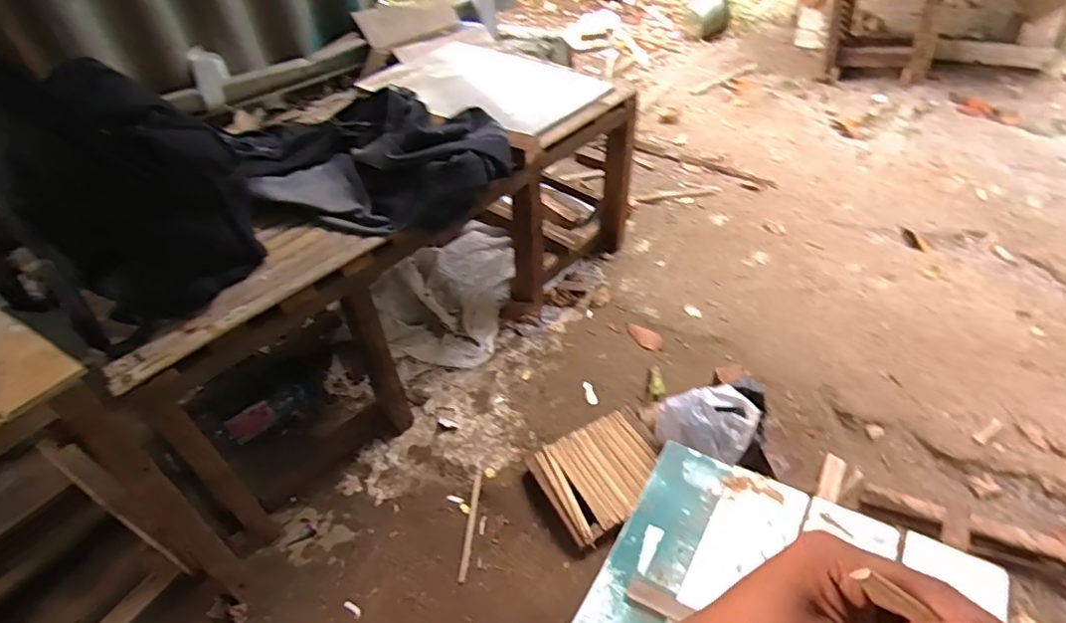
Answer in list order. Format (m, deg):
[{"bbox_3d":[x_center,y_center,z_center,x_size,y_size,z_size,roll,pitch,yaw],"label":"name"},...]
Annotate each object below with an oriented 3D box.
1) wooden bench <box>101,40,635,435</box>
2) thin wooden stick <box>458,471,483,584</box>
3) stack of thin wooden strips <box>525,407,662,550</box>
[{"bbox_3d":[-0.294,-0.140,1.251,0.546,0.497,1.119,21,45,30],"label":"wooden bench"},{"bbox_3d":[-0.110,0.372,1.024,0.013,0.013,0.202,0,38,7],"label":"thin wooden stick"},{"bbox_3d":[0.129,0.292,1.061,0.229,0.040,0.194,-22,41,-20],"label":"stack of thin wooden strips"}]

